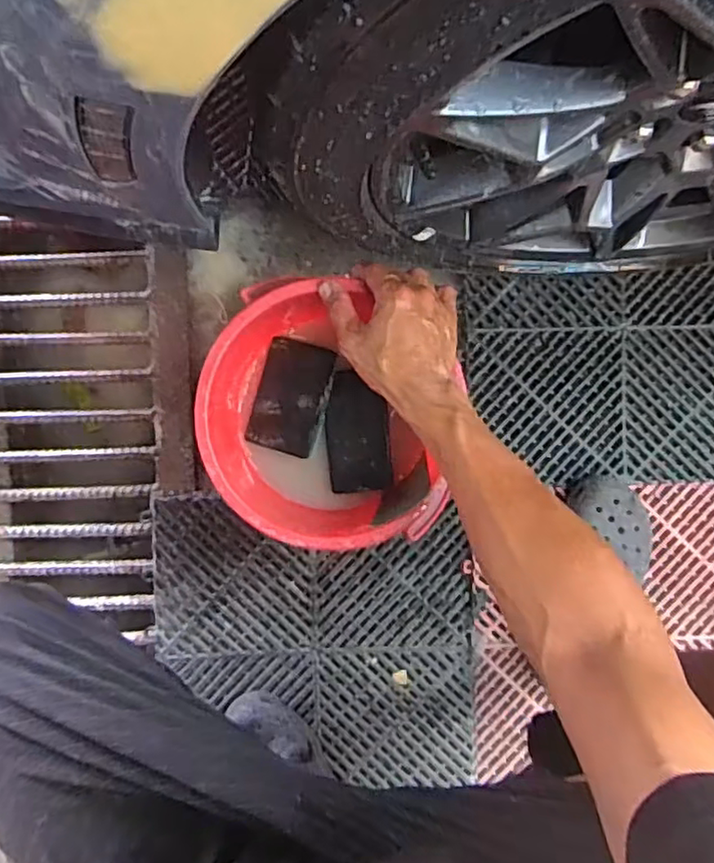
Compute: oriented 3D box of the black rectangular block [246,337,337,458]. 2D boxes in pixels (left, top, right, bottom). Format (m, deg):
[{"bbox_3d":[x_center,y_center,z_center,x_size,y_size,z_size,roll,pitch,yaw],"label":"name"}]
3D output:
[{"bbox_3d":[-0.071,-0.036,0.672,0.070,0.016,0.115,16,91,-3],"label":"black rectangular block"}]

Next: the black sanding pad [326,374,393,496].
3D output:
[{"bbox_3d":[0.001,0.001,0.675,0.066,0.012,0.125,-5,92,-2],"label":"black sanding pad"}]

